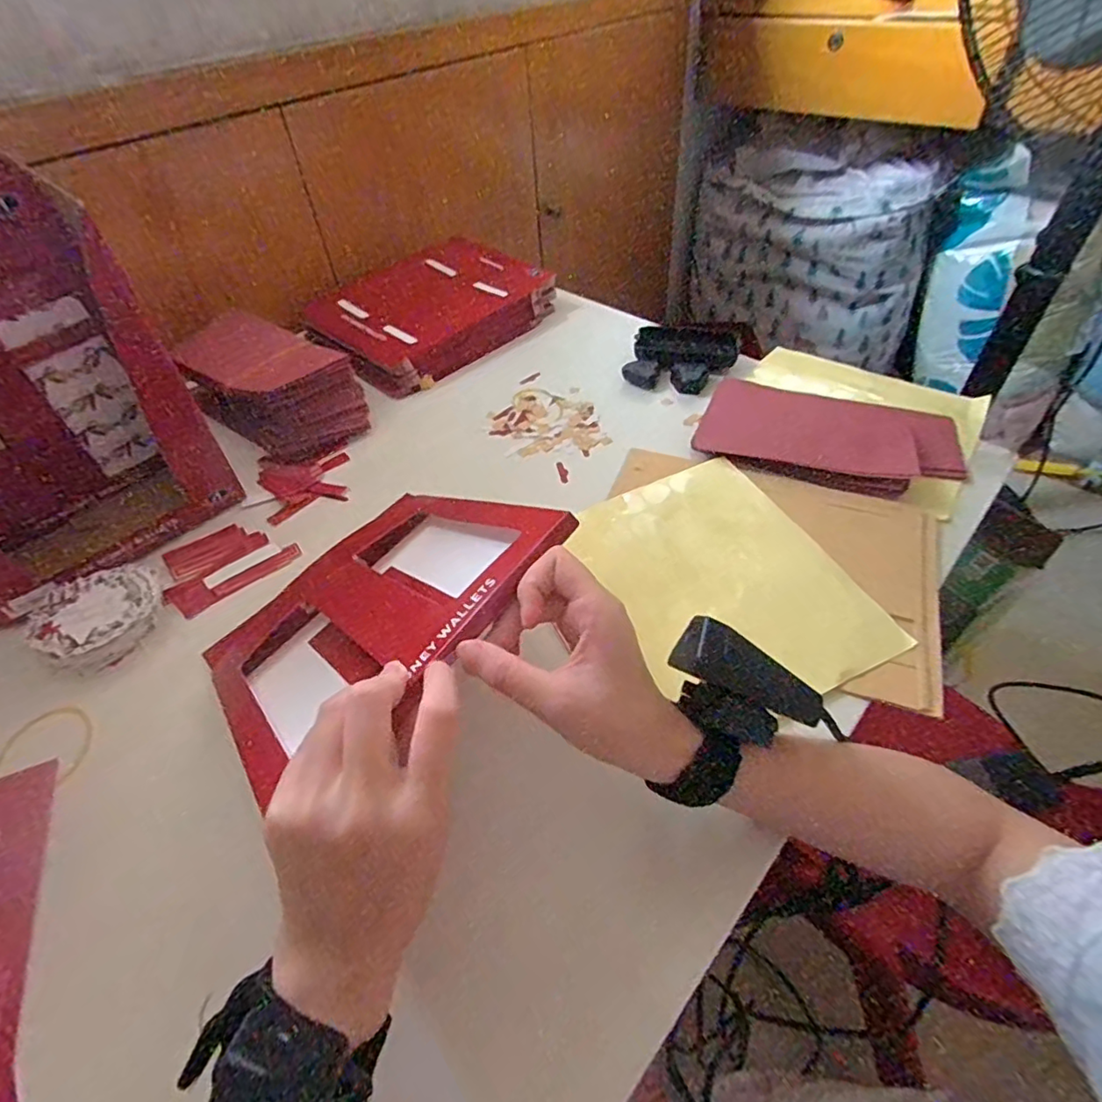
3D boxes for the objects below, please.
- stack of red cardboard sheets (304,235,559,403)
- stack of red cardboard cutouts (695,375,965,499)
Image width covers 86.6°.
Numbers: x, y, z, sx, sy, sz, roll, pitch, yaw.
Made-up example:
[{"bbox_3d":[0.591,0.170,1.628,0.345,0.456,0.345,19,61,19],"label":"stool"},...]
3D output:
[{"bbox_3d":[-0.147,-0.304,0.721,0.215,0.045,0.285,35,58,27],"label":"stack of red cardboard sheets"},{"bbox_3d":[0.258,-0.111,0.547,0.225,0.019,0.139,14,51,14],"label":"stack of red cardboard cutouts"}]

